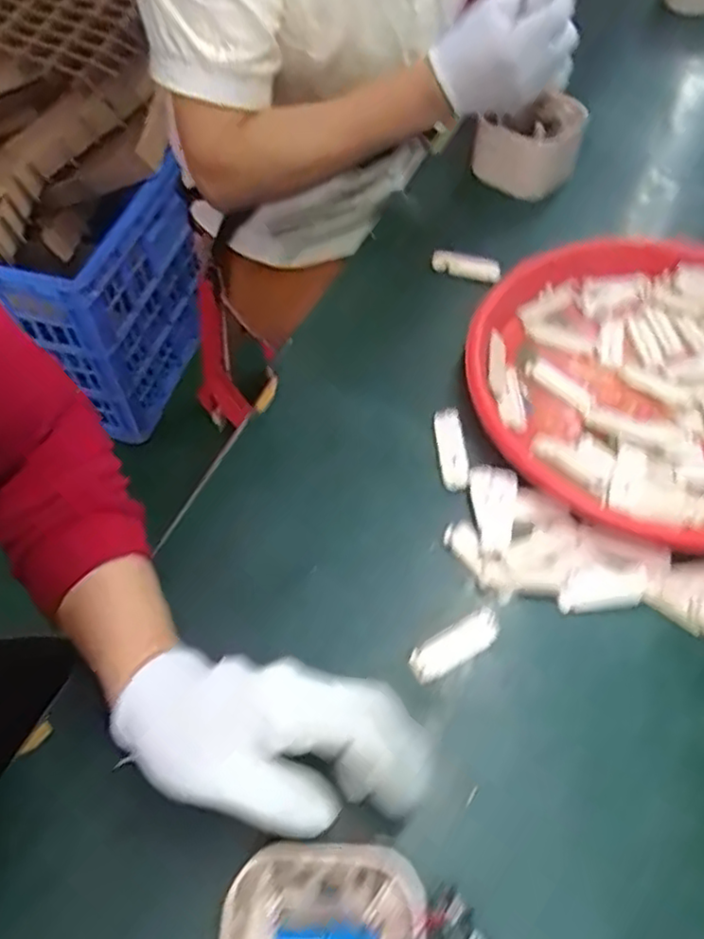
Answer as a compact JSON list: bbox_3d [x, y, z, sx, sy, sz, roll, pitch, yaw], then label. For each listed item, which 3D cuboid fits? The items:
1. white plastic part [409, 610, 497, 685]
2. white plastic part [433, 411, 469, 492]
[{"bbox_3d":[0.065,0.108,0.430,0.063,0.006,0.022,-27,62,-17],"label":"white plastic part"},{"bbox_3d":[0.074,-0.014,0.513,0.019,0.016,0.066,-3,58,-3],"label":"white plastic part"}]

